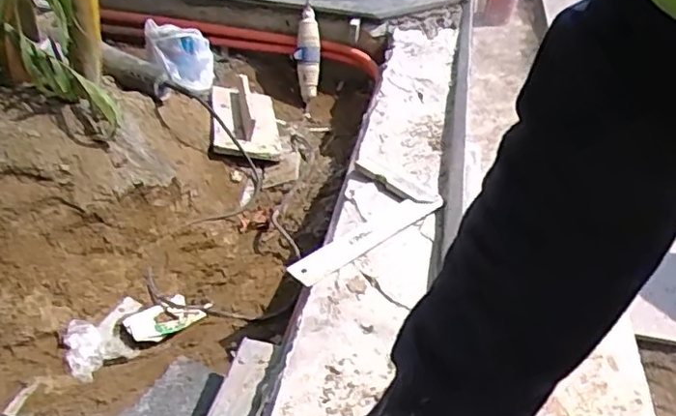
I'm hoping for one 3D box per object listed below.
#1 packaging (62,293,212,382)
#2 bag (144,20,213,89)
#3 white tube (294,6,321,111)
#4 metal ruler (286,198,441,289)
[{"bbox_3d":[-0.271,0.152,0.829,0.179,0.028,0.099,-23,44,-33],"label":"packaging"},{"bbox_3d":[-0.345,-0.337,1.372,0.129,0.103,0.136,-7,37,-16],"label":"bag"},{"bbox_3d":[-0.072,-0.355,1.467,0.066,0.220,0.043,0,-2,-5],"label":"white tube"},{"bbox_3d":[0.039,0.033,0.801,0.236,0.009,0.046,-27,46,-36],"label":"metal ruler"}]

